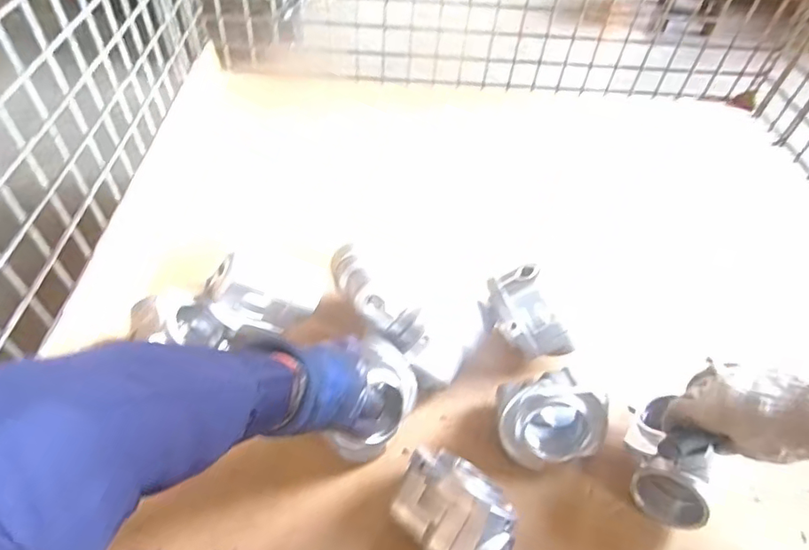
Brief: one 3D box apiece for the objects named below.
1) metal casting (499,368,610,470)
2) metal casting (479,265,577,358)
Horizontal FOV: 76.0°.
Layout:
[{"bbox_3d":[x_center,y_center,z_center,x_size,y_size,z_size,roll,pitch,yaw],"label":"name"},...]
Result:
[{"bbox_3d":[0.155,0.151,0.562,0.115,0.075,0.091,-9,51,-12],"label":"metal casting"},{"bbox_3d":[0.155,0.050,0.638,0.091,0.130,0.072,-43,16,1],"label":"metal casting"}]

